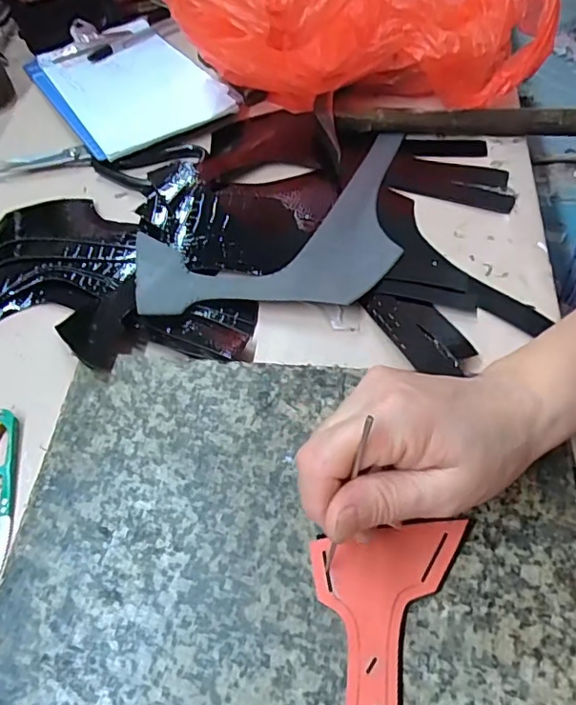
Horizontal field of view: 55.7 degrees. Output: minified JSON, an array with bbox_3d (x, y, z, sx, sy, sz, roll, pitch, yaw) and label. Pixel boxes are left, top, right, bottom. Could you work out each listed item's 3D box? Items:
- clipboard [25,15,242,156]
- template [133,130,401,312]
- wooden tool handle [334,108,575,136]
[{"bbox_3d":[-0.163,-0.271,0.548,0.145,0.018,0.229,-33,62,-17],"label":"clipboard"},{"bbox_3d":[0.013,-0.087,0.420,0.260,0.008,0.134,-28,60,-16],"label":"template"},{"bbox_3d":[0.151,-0.207,0.490,0.212,0.024,0.018,3,57,5],"label":"wooden tool handle"}]

